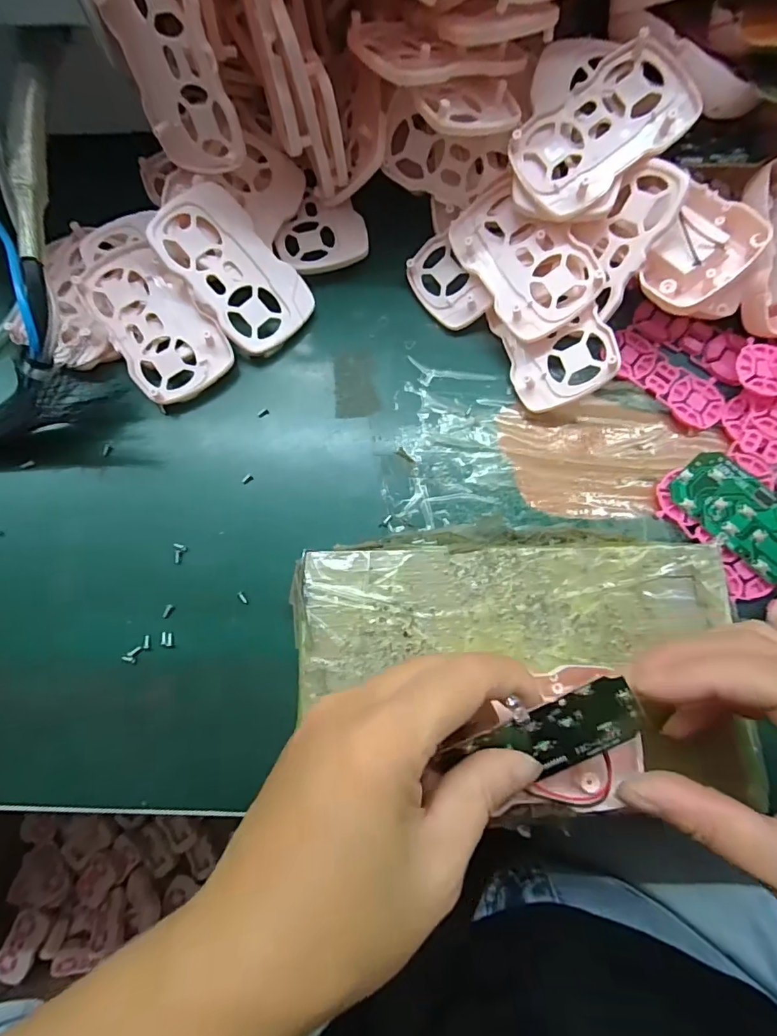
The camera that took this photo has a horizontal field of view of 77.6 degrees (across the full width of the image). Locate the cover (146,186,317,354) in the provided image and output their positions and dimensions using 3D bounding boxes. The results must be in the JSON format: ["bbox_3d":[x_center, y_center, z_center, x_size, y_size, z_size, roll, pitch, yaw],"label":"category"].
[{"bbox_3d":[-0.085,-0.138,0.270,0.054,0.004,0.088,-42,104,-11],"label":"cover"}]

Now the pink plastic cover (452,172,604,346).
[{"bbox_3d":[0.073,-0.144,0.268,0.052,0.005,0.088,-37,79,16],"label":"pink plastic cover"}]

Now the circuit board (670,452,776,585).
[{"bbox_3d":[0.189,-0.002,0.254,0.038,0.006,0.075,-40,82,-9],"label":"circuit board"}]

